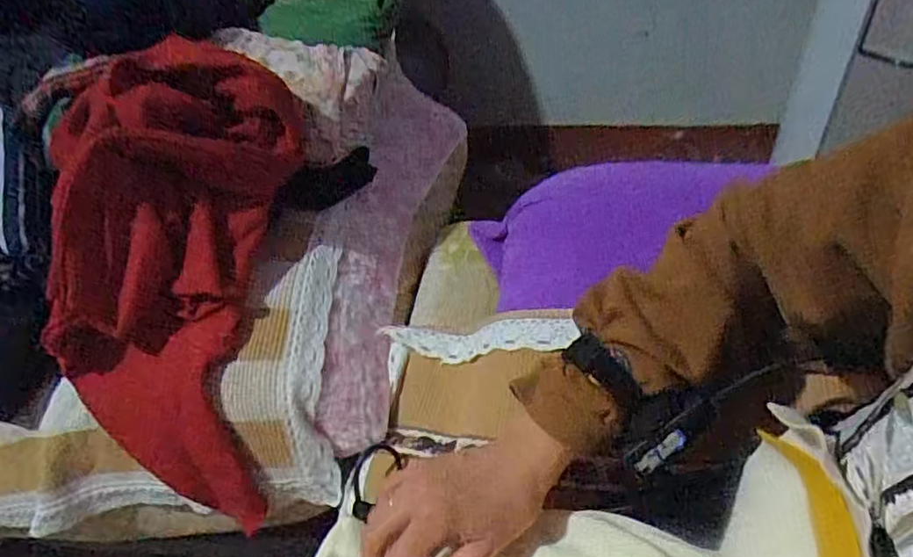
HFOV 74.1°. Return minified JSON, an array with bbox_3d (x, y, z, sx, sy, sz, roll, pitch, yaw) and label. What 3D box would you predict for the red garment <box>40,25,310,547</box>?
[{"bbox_3d":[-0.252,0.007,0.540,0.167,0.418,0.130,8,4,14],"label":"red garment"}]

